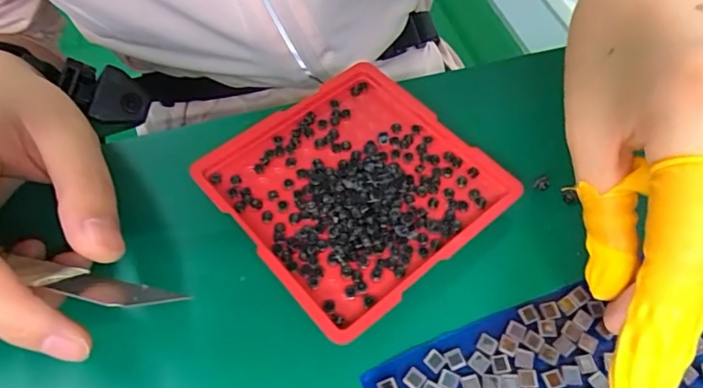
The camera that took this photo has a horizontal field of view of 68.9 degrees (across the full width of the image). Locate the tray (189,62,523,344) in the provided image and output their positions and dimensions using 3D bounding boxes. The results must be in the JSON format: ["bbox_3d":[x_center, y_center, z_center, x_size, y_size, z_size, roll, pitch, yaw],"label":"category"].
[{"bbox_3d":[0.000,-0.005,0.214,0.098,0.009,0.100,-35,63,-22],"label":"tray"}]

